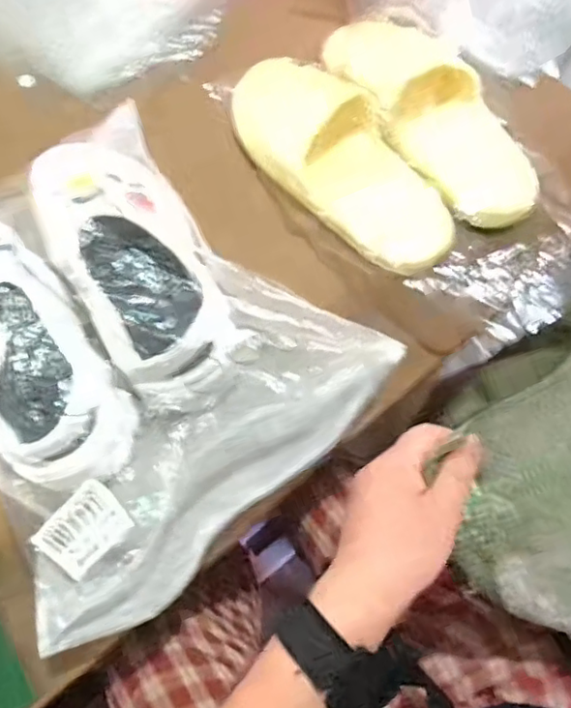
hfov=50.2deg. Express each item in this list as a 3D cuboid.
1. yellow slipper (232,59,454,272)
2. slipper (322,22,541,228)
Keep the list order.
[{"bbox_3d":[0.044,-0.186,0.556,0.100,0.064,0.264,-36,70,-12],"label":"yellow slipper"},{"bbox_3d":[0.137,-0.226,0.569,0.103,0.062,0.256,-37,83,-13],"label":"slipper"}]

